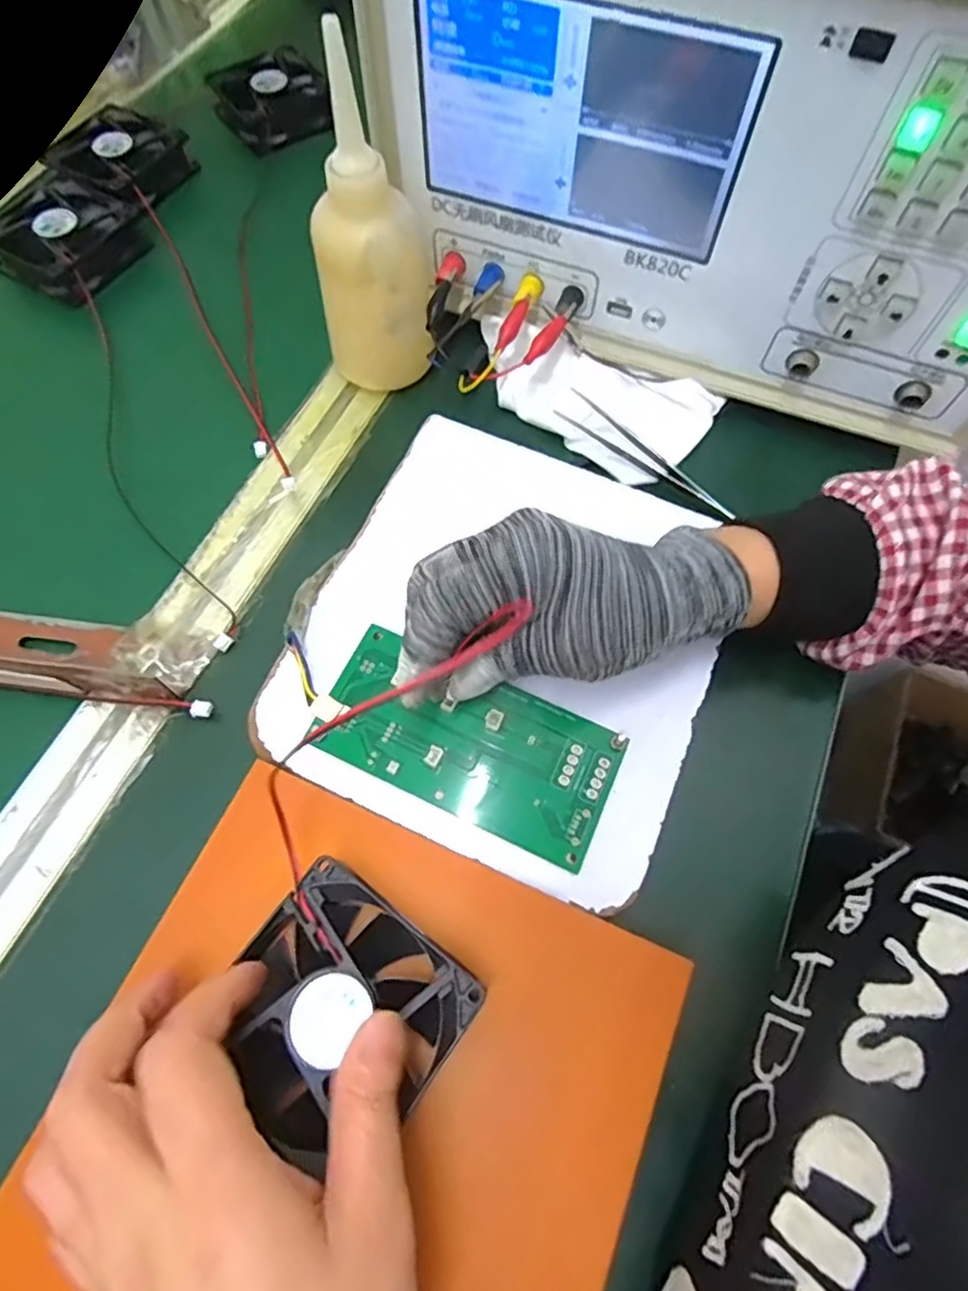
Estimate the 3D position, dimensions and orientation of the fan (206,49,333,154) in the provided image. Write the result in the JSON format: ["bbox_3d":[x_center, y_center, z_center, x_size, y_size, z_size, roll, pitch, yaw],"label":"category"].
[{"bbox_3d":[-0.164,-0.433,0.499,0.085,0.026,0.083,-31,68,-12],"label":"fan"}]

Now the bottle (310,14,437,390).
[{"bbox_3d":[-0.062,-0.216,0.337,0.063,0.147,0.064,-6,65,-1],"label":"bottle"}]

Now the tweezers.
[{"bbox_3d":[0.093,-0.109,0.361,0.117,0.011,0.017,37,71,16],"label":"tweezers"}]

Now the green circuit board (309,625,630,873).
[{"bbox_3d":[-0.008,0.043,0.289,0.134,0.007,0.065,21,67,7],"label":"green circuit board"}]

